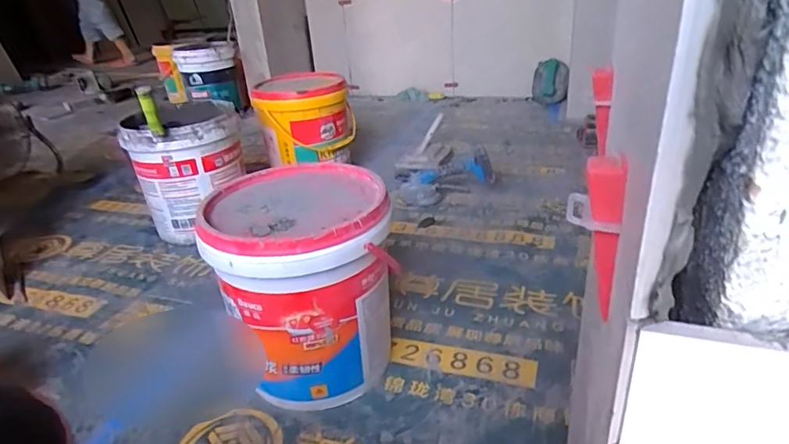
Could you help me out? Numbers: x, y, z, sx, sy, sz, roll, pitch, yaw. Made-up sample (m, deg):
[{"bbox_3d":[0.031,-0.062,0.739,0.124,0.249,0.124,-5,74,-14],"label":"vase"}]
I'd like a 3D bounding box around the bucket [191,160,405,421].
[{"bbox_3d":[-0.151,0.114,0.907,0.274,0.343,0.285,-3,28,1],"label":"bucket"}]

